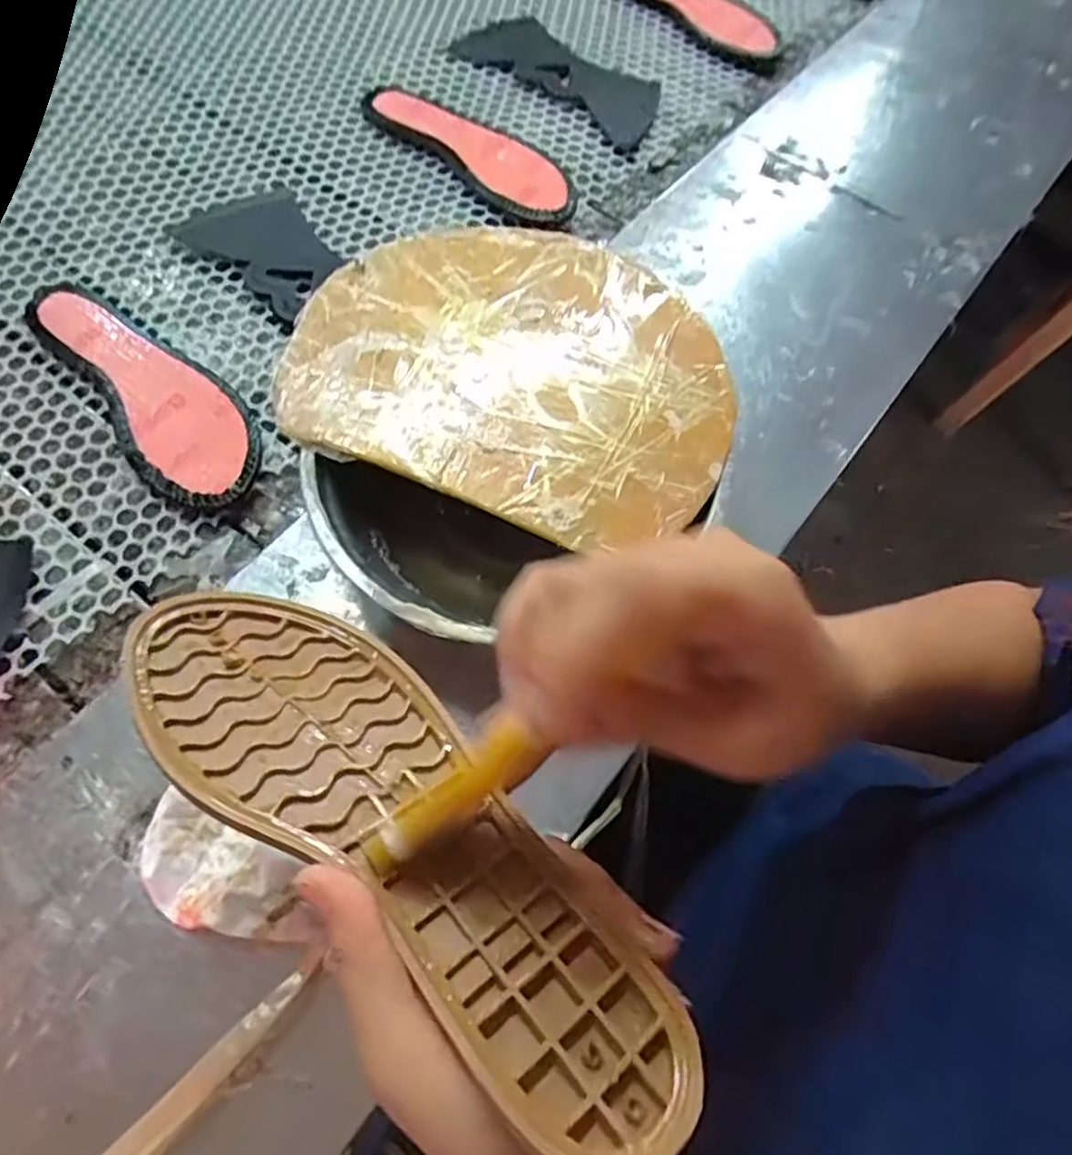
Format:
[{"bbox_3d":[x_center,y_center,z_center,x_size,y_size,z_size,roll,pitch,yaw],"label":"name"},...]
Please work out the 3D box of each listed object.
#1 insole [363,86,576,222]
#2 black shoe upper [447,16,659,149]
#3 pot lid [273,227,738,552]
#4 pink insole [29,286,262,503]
[{"bbox_3d":[-0.051,-0.364,0.590,0.085,0.016,0.228,-39,74,-19],"label":"insole"},{"bbox_3d":[0.029,-0.459,0.646,0.198,0.023,0.099,40,69,14],"label":"black shoe upper"},{"bbox_3d":[-0.008,-0.119,0.393,0.233,0.018,0.186,22,66,6],"label":"pot lid"},{"bbox_3d":[-0.261,-0.134,0.472,0.077,0.015,0.220,-37,73,-18],"label":"pink insole"}]

